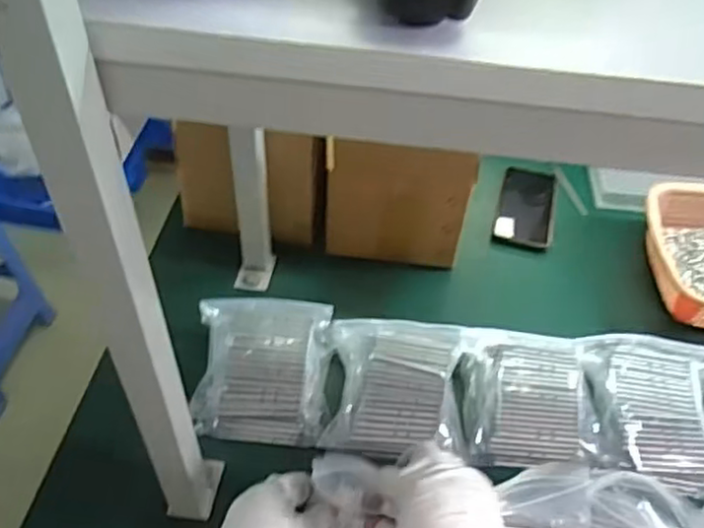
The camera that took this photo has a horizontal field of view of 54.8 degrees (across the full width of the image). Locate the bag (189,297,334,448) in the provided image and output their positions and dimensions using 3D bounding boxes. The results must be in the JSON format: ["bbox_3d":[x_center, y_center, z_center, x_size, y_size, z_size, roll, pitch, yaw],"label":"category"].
[{"bbox_3d":[-0.095,0.103,0.719,0.140,0.064,0.155,3,46,0],"label":"bag"}]

